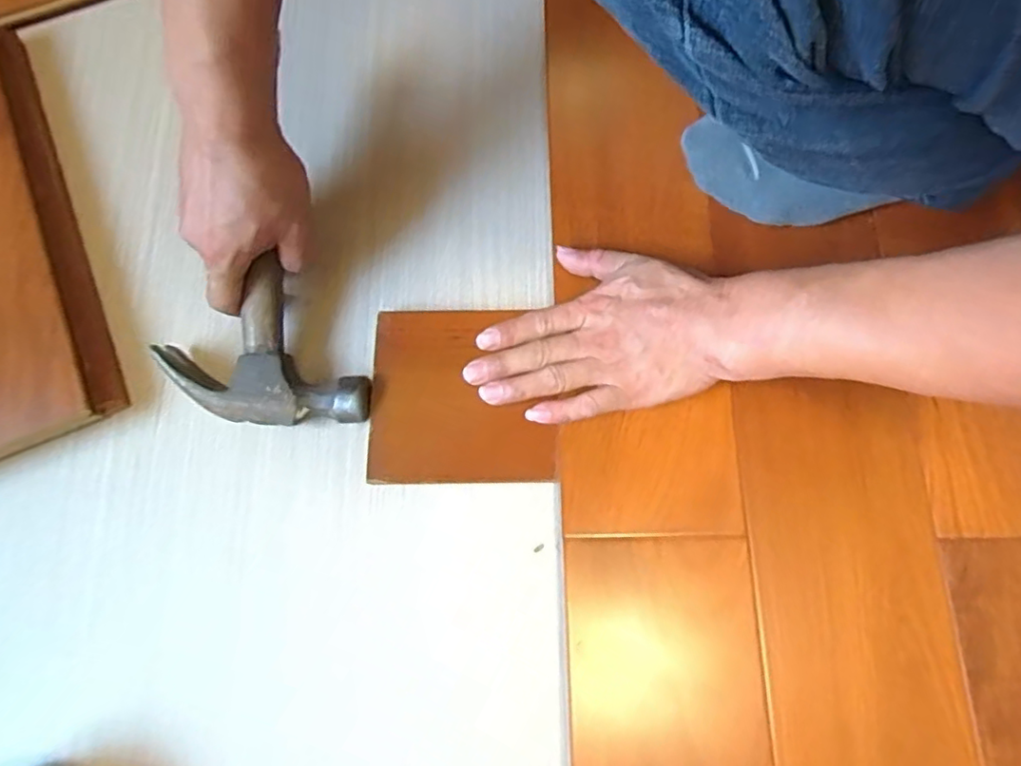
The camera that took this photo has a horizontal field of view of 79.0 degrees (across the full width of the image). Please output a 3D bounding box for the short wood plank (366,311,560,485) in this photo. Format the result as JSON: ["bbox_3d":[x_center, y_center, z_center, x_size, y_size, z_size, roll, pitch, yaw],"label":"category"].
[{"bbox_3d":[-0.034,0.008,0.441,0.127,0.008,0.124,-1,75,-2],"label":"short wood plank"}]

